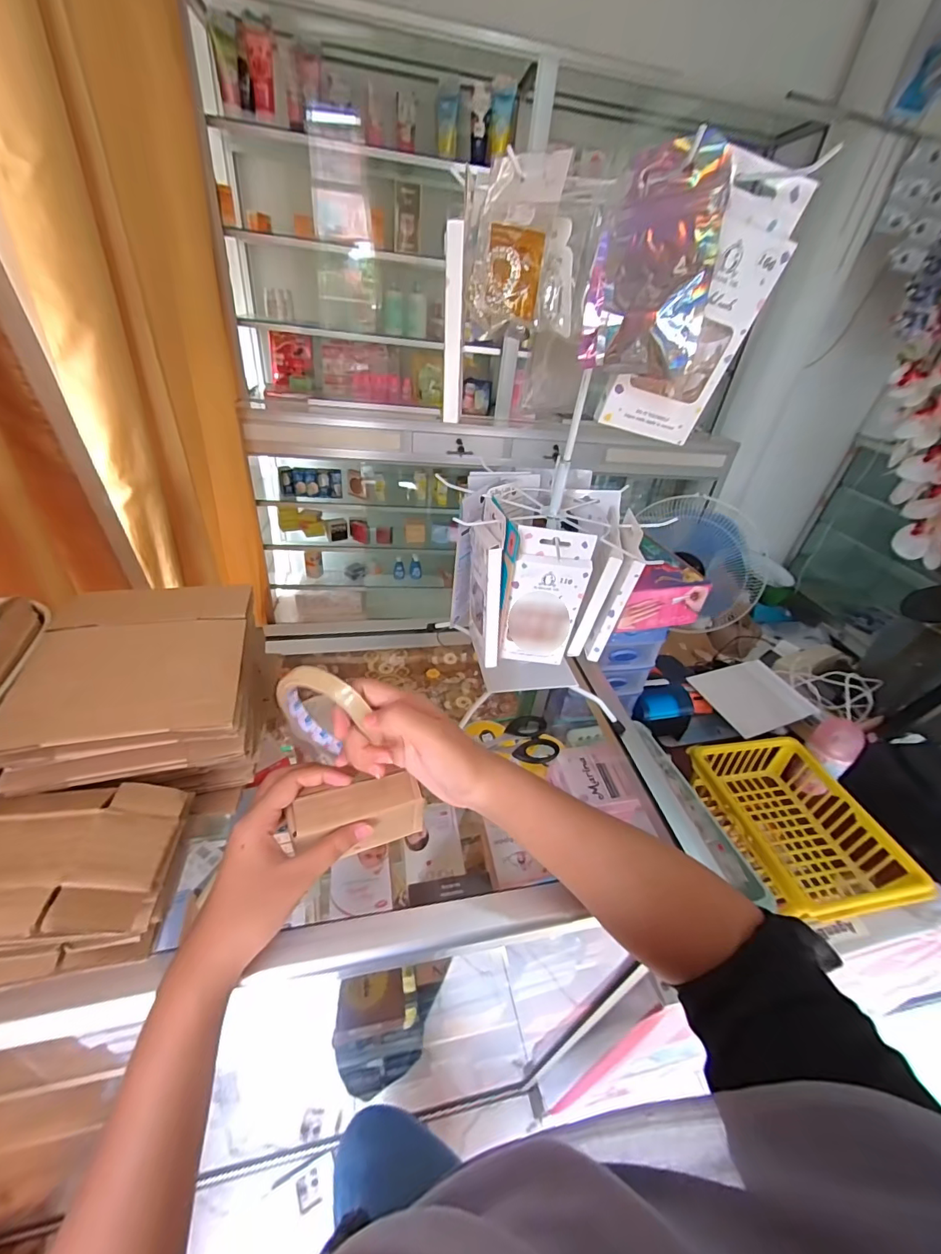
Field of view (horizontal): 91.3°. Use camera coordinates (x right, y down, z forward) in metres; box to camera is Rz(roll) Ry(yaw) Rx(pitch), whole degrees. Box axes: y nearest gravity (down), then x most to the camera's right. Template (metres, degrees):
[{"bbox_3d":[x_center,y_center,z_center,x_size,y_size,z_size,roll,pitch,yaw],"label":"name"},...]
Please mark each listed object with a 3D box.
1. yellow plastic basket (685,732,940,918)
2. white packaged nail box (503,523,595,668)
[{"bbox_3d":[0.463,0.286,0.669,0.200,0.091,0.248,-2,37,-12],"label":"yellow plastic basket"},{"bbox_3d":[0.067,-0.021,0.419,0.064,0.136,0.014,7,36,0],"label":"white packaged nail box"}]

